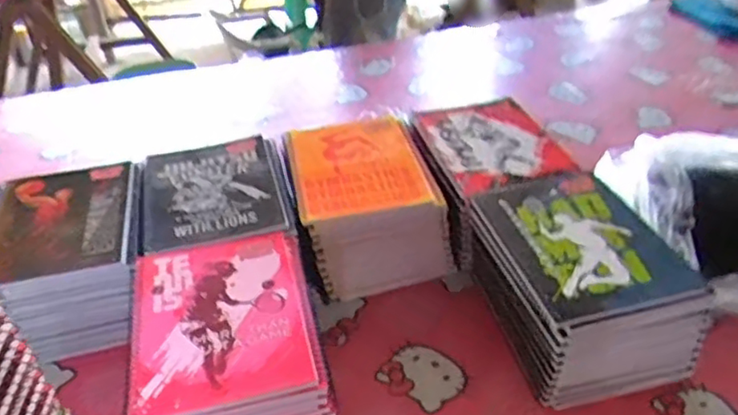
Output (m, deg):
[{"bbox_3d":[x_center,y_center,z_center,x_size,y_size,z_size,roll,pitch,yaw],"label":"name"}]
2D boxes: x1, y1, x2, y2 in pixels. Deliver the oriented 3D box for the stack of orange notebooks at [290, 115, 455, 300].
[{"bbox_3d":[-0.008,-0.003,0.796,0.163,0.130,0.206,-12,39,-10],"label":"stack of orange notebooks"}]

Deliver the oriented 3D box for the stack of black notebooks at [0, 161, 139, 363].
[{"bbox_3d":[-0.332,0.052,0.718,0.155,0.110,0.207,-12,37,-12],"label":"stack of black notebooks"}]

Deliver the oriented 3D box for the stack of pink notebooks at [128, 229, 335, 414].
[{"bbox_3d":[-0.129,0.141,0.596,0.157,0.110,0.220,-11,39,-10],"label":"stack of pink notebooks"}]

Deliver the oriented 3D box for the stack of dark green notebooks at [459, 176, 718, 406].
[{"bbox_3d":[0.214,0.077,0.663,0.162,0.118,0.217,-12,39,-11],"label":"stack of dark green notebooks"}]

